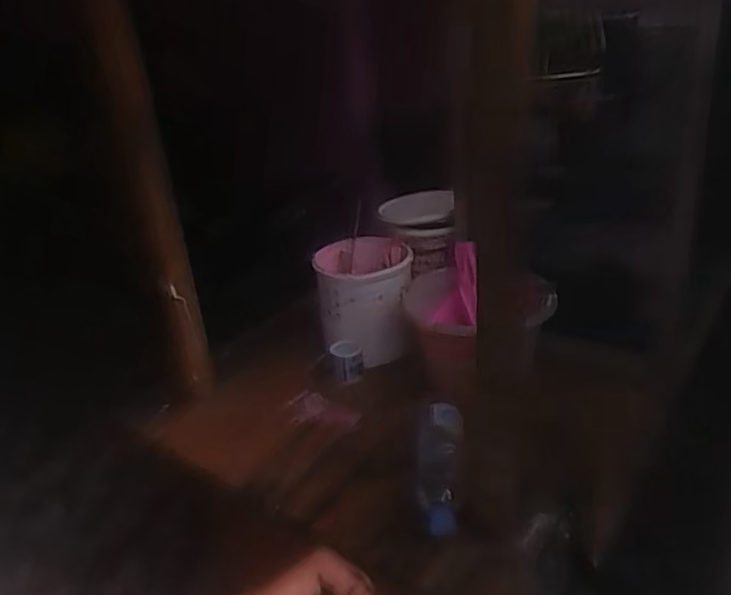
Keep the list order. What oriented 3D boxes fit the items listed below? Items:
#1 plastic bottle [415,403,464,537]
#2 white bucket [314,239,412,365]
[{"bbox_3d":[0.100,0.225,0.865,0.067,0.050,0.228,-2,38,8],"label":"plastic bottle"},{"bbox_3d":[-0.001,0.011,1.167,0.174,0.181,0.186,-3,25,6],"label":"white bucket"}]

